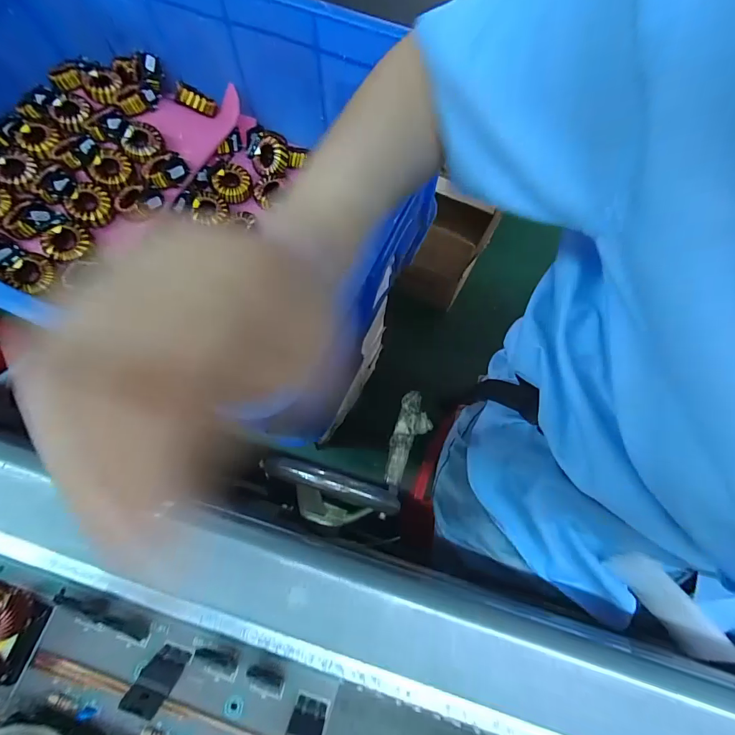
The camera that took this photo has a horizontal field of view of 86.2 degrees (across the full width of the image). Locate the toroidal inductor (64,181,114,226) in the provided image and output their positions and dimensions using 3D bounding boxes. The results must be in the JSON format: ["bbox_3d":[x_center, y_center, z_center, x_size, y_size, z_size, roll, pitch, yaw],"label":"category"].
[{"bbox_3d":[-0.334,-0.196,0.474,0.048,0.019,0.047,0,69,0],"label":"toroidal inductor"}]

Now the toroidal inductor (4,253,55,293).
[{"bbox_3d":[-0.381,-0.106,0.448,0.043,0.015,0.044,0,69,0],"label":"toroidal inductor"}]

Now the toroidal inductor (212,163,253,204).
[{"bbox_3d":[-0.178,-0.242,0.517,0.048,0.019,0.047,0,69,0],"label":"toroidal inductor"}]

